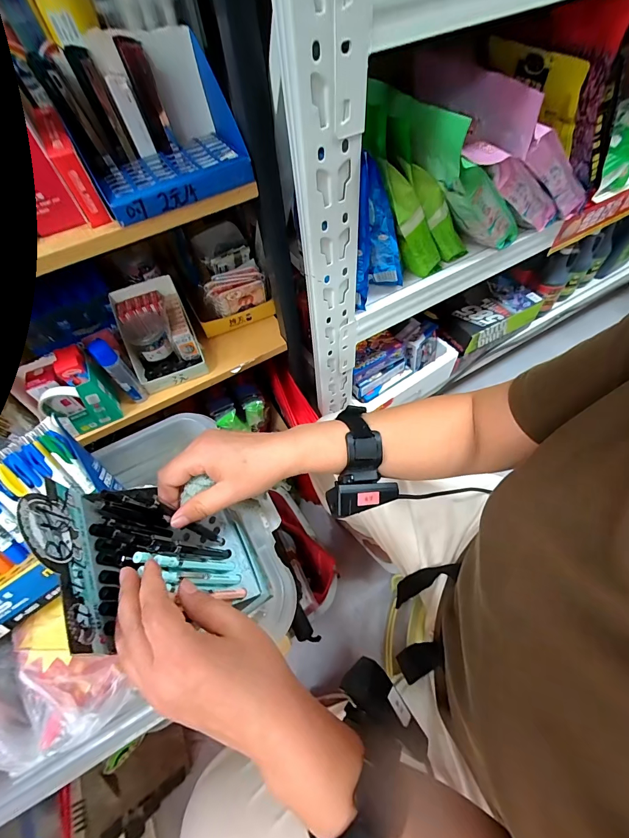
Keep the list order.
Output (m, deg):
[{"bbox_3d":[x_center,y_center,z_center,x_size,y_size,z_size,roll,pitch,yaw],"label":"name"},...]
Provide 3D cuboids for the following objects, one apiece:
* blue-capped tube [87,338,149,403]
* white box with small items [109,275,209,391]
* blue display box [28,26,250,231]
[{"bbox_3d":[-0.303,-0.071,0.541,0.021,0.126,0.026,31,66,21],"label":"blue-capped tube"},{"bbox_3d":[-0.276,-0.149,0.609,0.120,0.091,0.168,-24,60,-10],"label":"white box with small items"},{"bbox_3d":[-0.170,-0.323,0.379,0.178,0.114,0.117,-29,61,-13],"label":"blue display box"}]

